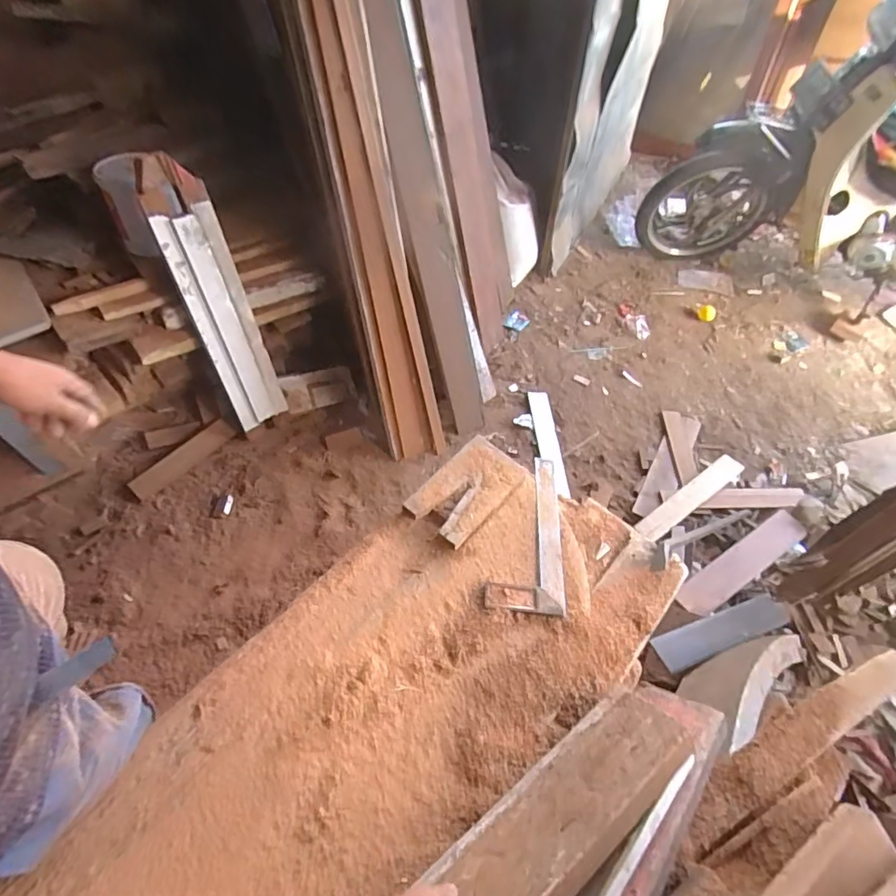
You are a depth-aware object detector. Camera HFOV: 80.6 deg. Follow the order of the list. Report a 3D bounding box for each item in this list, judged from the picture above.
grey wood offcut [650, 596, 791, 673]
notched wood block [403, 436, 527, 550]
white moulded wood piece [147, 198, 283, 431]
[{"bbox_3d":[0.690,0.454,1.319,0.429,0.017,0.081,-8,55,-24],"label":"grey wood offcut"},{"bbox_3d":[0.037,0.066,0.905,0.118,0.034,0.204,33,58,20],"label":"notched wood block"},{"bbox_3d":[-0.603,-0.324,1.465,0.153,0.630,0.052,-28,46,-21],"label":"white moulded wood piece"}]

